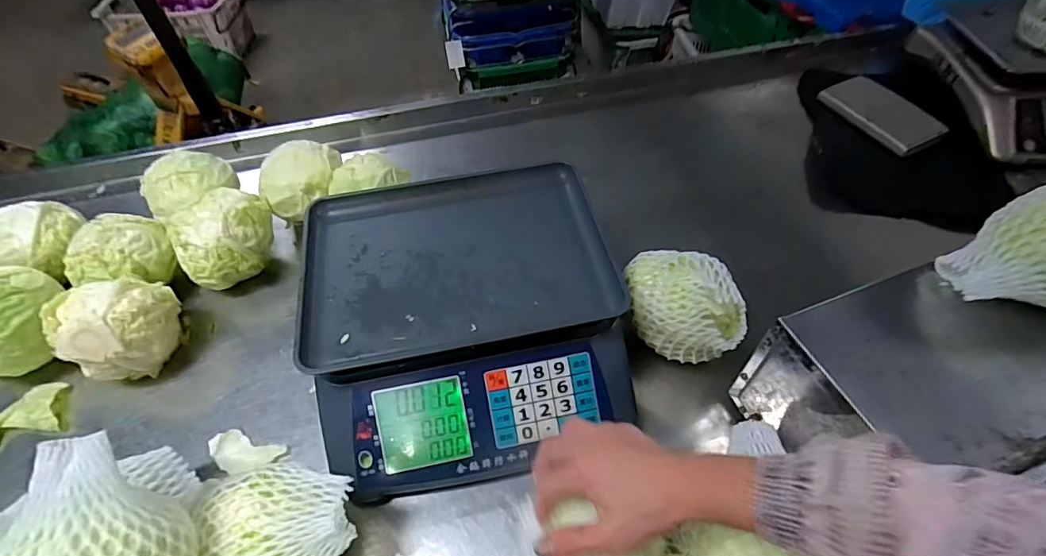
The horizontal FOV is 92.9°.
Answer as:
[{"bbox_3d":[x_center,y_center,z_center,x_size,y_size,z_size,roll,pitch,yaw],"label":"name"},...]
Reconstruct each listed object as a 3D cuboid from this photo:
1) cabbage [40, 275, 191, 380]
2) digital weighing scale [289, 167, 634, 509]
[{"bbox_3d":[-0.474,0.067,0.589,0.117,0.113,0.091,-11,53,-7],"label":"cabbage"},{"bbox_3d":[-0.065,0.044,0.576,0.326,0.130,0.326,-11,53,-6],"label":"digital weighing scale"}]

